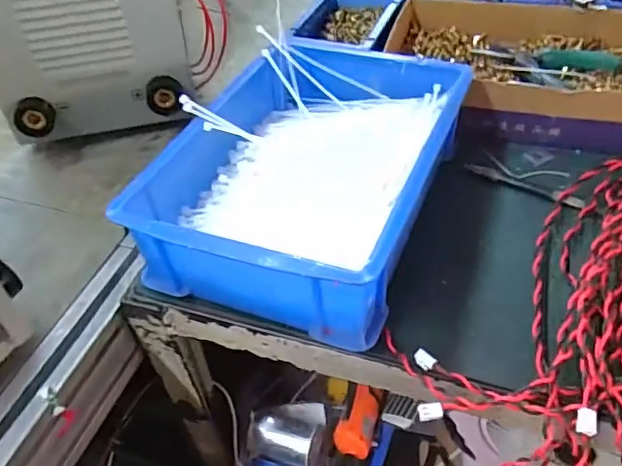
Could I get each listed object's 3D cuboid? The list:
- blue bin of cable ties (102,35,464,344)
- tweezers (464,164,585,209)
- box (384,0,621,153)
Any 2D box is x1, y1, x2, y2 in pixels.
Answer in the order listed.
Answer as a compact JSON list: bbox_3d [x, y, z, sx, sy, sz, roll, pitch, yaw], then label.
[{"bbox_3d":[0.003,-0.053,0.489,0.197,0.095,0.284,13,47,20],"label":"blue bin of cable ties"},{"bbox_3d":[0.196,-0.045,0.518,0.110,0.005,0.014,27,53,30],"label":"tweezers"},{"bbox_3d":[0.223,-0.177,0.602,0.270,0.064,0.195,6,45,13],"label":"box"}]

